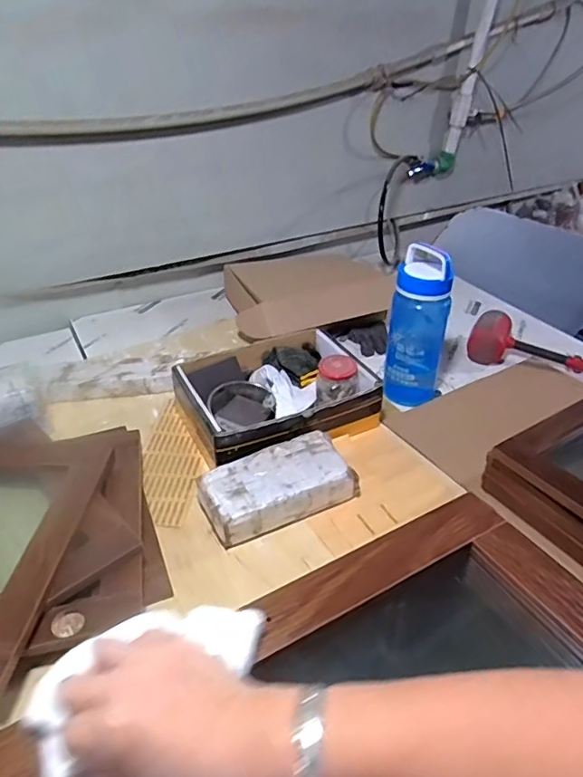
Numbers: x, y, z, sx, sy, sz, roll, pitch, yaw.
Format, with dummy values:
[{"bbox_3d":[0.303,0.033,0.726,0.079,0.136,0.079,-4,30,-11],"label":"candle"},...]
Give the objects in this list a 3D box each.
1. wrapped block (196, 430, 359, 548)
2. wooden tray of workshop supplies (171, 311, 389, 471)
[{"bbox_3d":[-0.020,0.142,0.774,0.210,0.059,0.105,-17,38,-22],"label":"wrapped block"},{"bbox_3d":[-0.021,0.005,0.925,0.312,0.093,0.233,-16,38,-21],"label":"wooden tray of workshop supplies"}]

